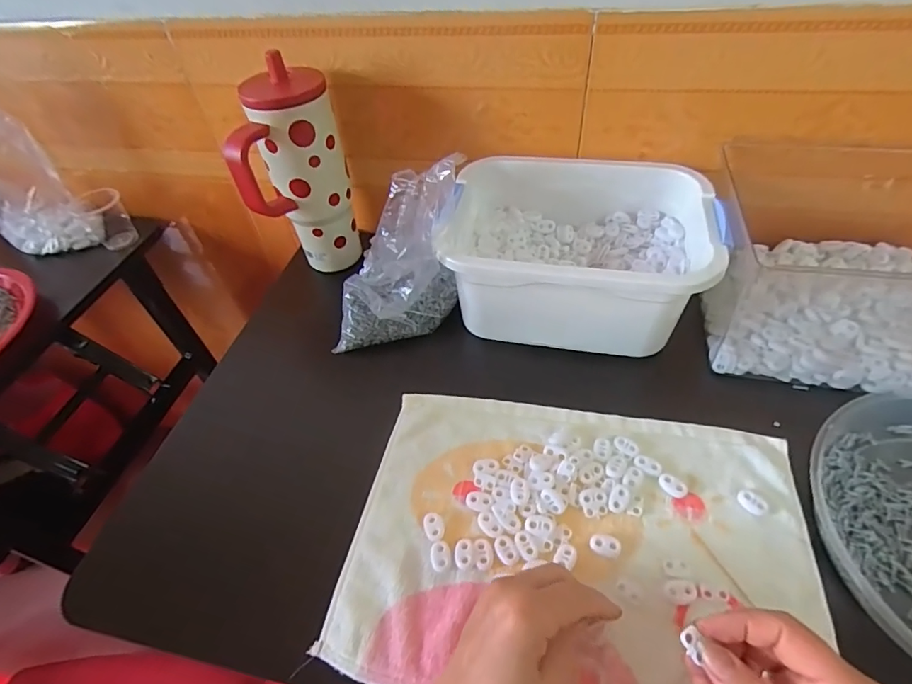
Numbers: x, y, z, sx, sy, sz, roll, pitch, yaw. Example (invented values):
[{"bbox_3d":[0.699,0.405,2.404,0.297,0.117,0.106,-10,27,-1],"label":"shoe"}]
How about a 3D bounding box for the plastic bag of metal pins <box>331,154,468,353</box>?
[{"bbox_3d":[-0.057,-0.085,0.492,0.115,0.223,0.093,32,19,30],"label":"plastic bag of metal pins"}]

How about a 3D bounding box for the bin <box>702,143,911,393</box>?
[{"bbox_3d":[0.411,-0.068,0.436,0.311,0.129,0.202,6,49,11],"label":"bin"}]

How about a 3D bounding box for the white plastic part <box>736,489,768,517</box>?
[{"bbox_3d":[0.227,0.124,0.366,0.015,0.004,0.021,-28,51,-18],"label":"white plastic part"}]

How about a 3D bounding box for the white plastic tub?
[{"bbox_3d":[0.123,-0.098,0.495,0.239,0.099,0.196,7,49,12],"label":"white plastic tub"}]

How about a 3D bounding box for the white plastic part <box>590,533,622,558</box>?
[{"bbox_3d":[0.111,0.151,0.353,0.022,0.005,0.015,12,51,16],"label":"white plastic part"}]

